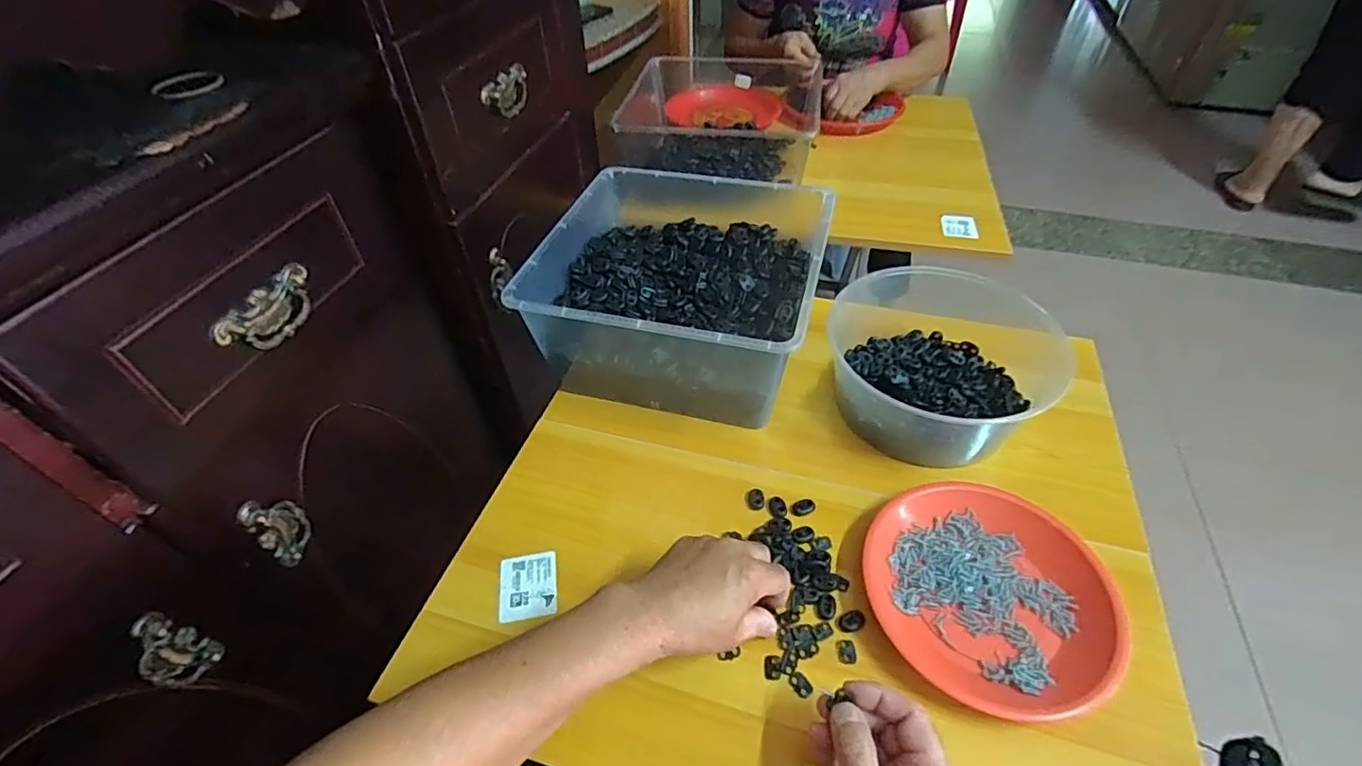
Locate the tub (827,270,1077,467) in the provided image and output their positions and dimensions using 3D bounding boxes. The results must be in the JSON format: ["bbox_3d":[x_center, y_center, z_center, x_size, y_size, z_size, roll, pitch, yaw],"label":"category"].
[{"bbox_3d":[0.281,-0.029,0.631,0.241,0.087,0.215,-22,50,-19],"label":"tub"}]

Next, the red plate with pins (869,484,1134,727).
[{"bbox_3d":[0.249,0.169,0.481,0.174,0.033,0.192,-27,51,-23],"label":"red plate with pins"}]

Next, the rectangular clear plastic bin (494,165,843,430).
[{"bbox_3d":[0.004,-0.113,0.687,0.296,0.134,0.311,11,47,12],"label":"rectangular clear plastic bin"}]

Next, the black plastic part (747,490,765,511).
[{"bbox_3d":[0.073,0.113,0.567,0.016,0.008,0.020,0,46,2],"label":"black plastic part"}]

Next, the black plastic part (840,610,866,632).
[{"bbox_3d":[0.141,0.196,0.483,0.023,0.004,0.016,-17,48,-14],"label":"black plastic part"}]

